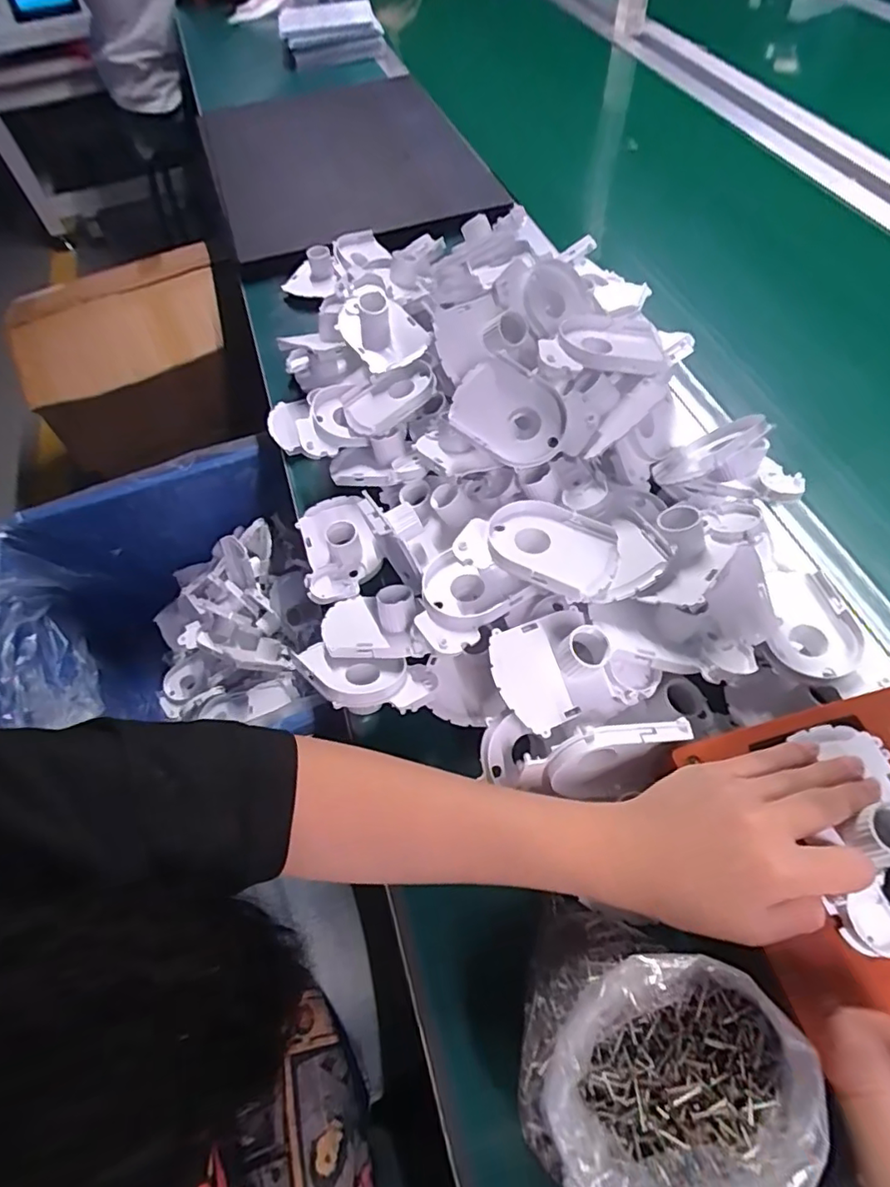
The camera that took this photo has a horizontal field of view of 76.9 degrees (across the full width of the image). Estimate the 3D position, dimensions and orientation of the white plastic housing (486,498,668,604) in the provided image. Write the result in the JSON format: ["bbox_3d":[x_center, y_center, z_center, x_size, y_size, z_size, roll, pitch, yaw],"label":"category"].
[{"bbox_3d":[0.084,-0.029,0.373,0.109,0.024,0.077,11,61,10],"label":"white plastic housing"}]

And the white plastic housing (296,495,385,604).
[{"bbox_3d":[-0.094,-0.042,0.474,0.066,0.032,0.099,-22,61,-10],"label":"white plastic housing"}]

